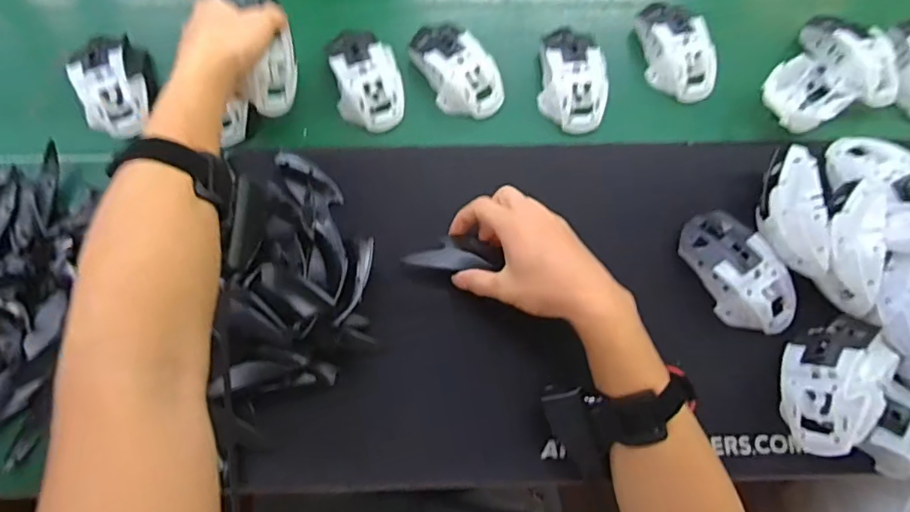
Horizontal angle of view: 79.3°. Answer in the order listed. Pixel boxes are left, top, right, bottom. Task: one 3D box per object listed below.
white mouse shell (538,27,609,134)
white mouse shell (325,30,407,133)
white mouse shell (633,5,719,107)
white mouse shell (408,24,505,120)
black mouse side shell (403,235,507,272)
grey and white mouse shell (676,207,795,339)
[{"bbox_3d":[0.117,-0.181,0.544,0.067,0.033,0.116,0,71,0],"label":"white mouse shell"},{"bbox_3d":[-0.087,-0.177,0.540,0.064,0.032,0.107,-14,72,-5],"label":"white mouse shell"},{"bbox_3d":[0.227,-0.212,0.557,0.065,0.031,0.112,-6,71,-2],"label":"white mouse shell"},{"bbox_3d":[0.003,-0.190,0.546,0.064,0.035,0.111,-29,74,-10],"label":"white mouse shell"},{"bbox_3d":[-0.001,-0.002,0.473,0.082,0.014,0.031,-5,71,-8],"label":"black mouse side shell"},{"bbox_3d":[0.248,0.012,0.475,0.059,0.037,0.114,-29,74,-10],"label":"grey and white mouse shell"}]

